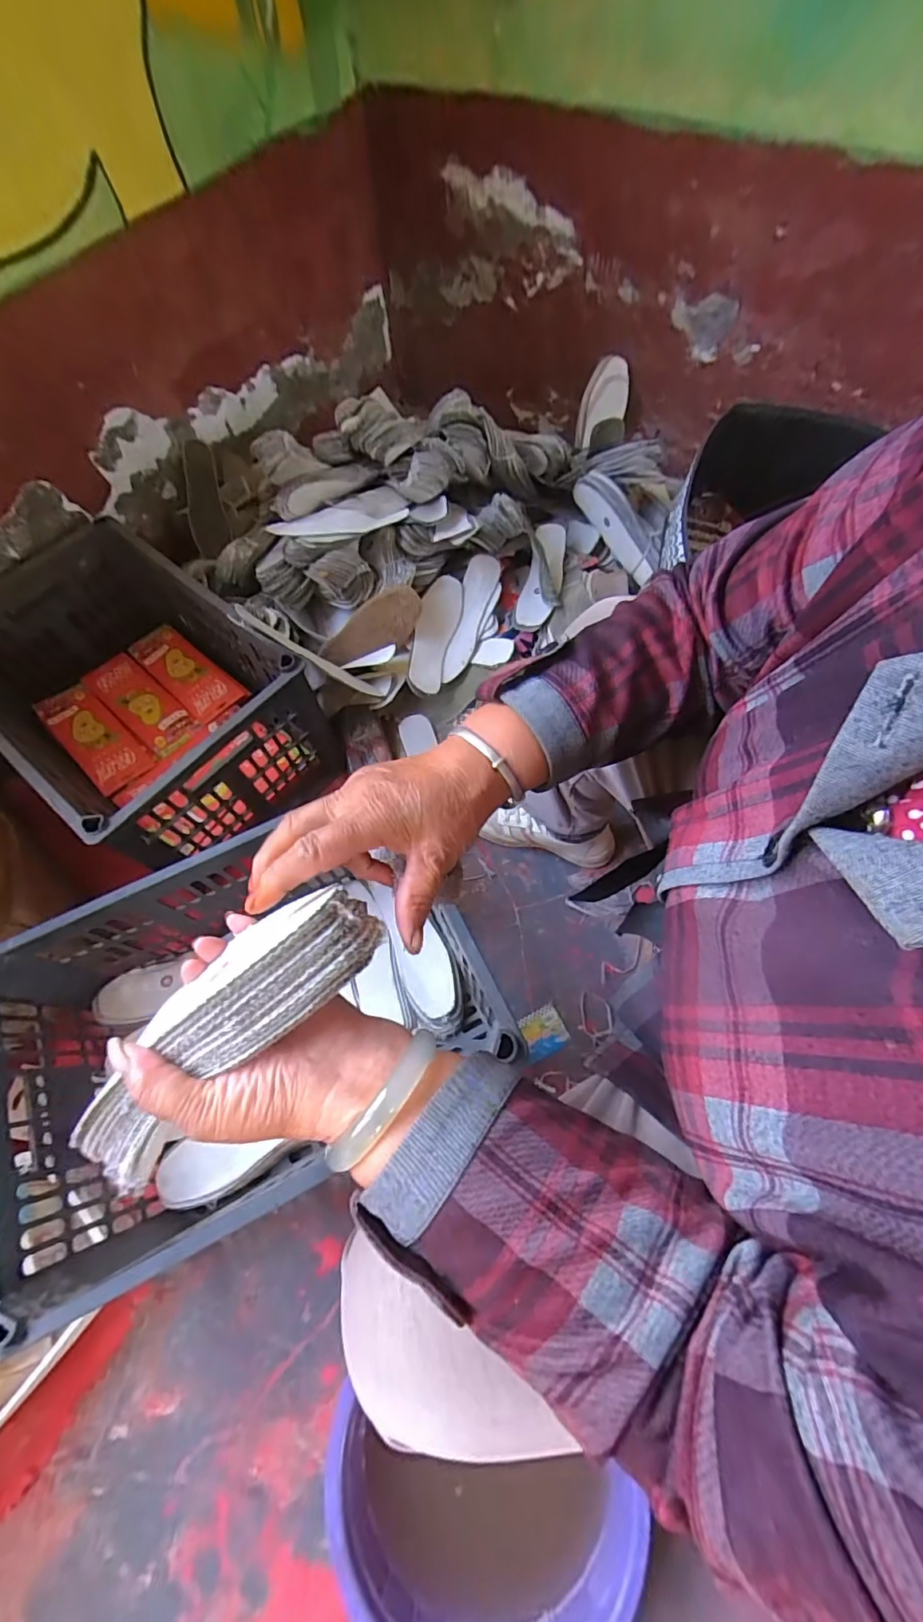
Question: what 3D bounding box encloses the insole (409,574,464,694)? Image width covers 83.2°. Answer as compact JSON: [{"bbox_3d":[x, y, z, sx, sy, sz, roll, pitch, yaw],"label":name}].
[{"bbox_3d":[-0.040,-0.286,0.820,0.065,0.023,0.221,22,72,-26],"label":"insole"}]

